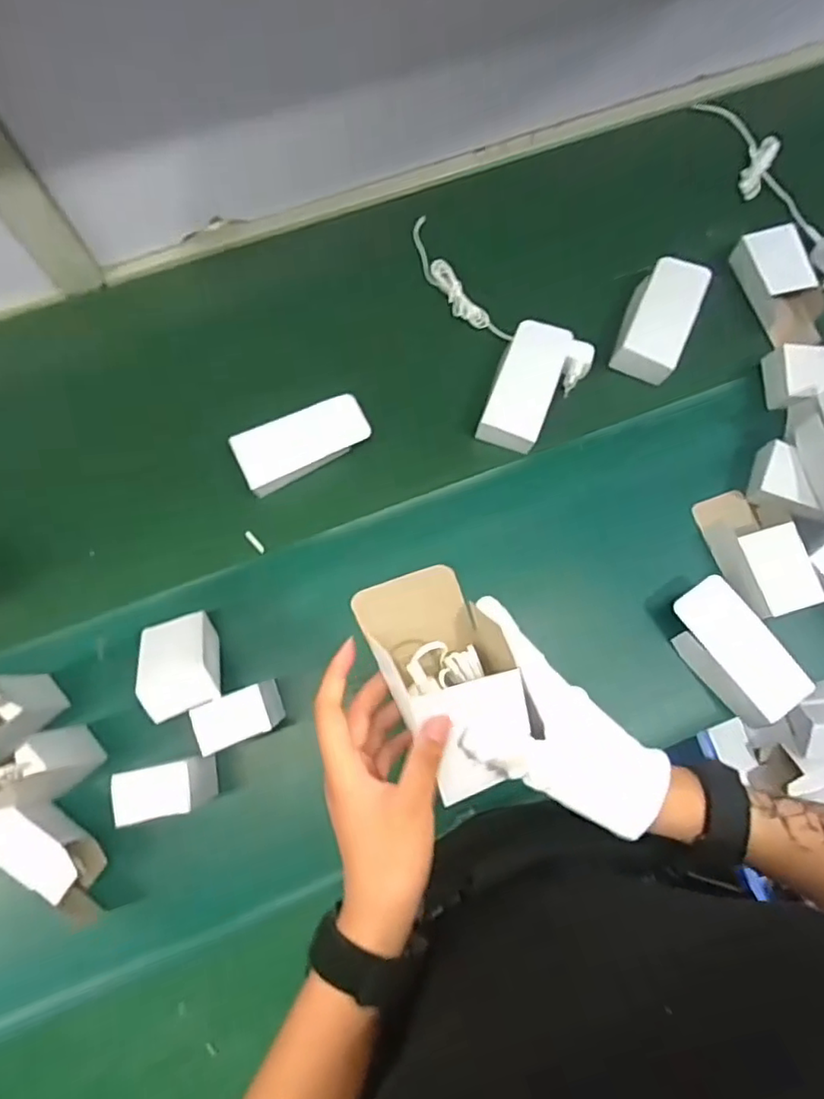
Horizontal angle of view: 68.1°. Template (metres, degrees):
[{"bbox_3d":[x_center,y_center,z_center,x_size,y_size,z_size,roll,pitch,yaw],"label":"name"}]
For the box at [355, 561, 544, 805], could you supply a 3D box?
[{"bbox_3d":[0.025,0.078,0.364,0.070,0.062,0.130,-26,78,-6],"label":"box"}]

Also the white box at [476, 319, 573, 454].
[{"bbox_3d":[0.128,-0.185,0.697,0.076,0.041,0.144,20,77,4],"label":"white box"}]

